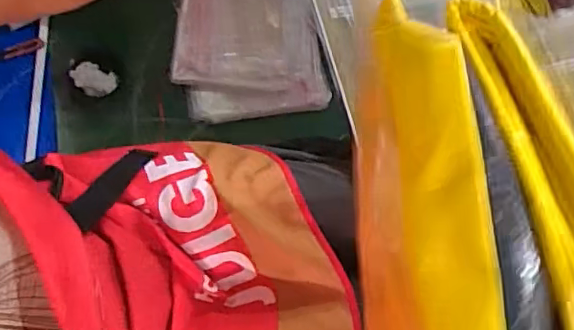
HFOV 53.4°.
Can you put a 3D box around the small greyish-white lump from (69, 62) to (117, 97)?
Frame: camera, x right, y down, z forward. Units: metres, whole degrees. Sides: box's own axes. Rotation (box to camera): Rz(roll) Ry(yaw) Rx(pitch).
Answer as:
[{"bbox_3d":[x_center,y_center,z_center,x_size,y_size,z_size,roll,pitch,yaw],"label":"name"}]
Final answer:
[{"bbox_3d":[-0.354,-0.156,1.048,0.075,0.026,0.059,34,75,9],"label":"small greyish-white lump"}]

